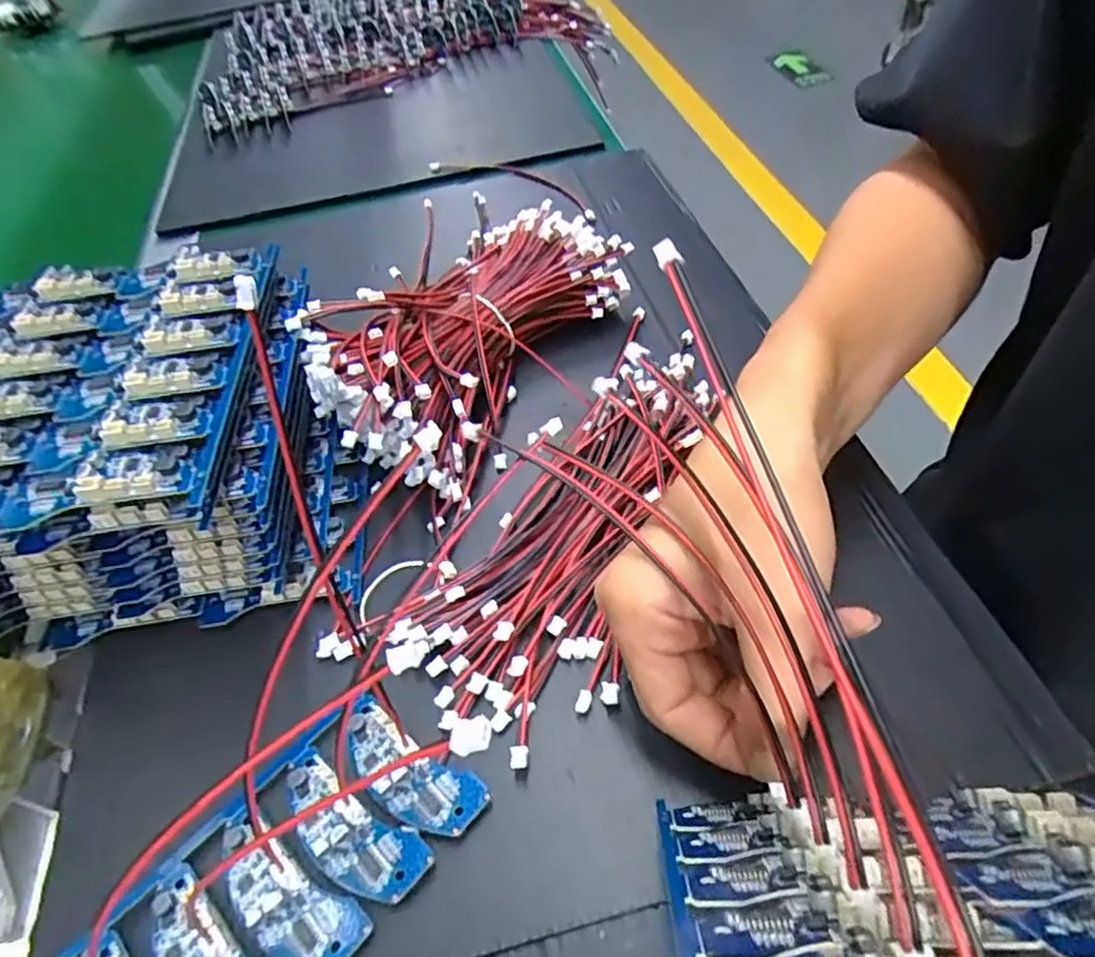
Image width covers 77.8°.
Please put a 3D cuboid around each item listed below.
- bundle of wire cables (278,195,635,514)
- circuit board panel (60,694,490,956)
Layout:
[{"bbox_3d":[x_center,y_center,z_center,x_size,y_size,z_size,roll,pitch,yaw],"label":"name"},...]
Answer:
[{"bbox_3d":[-0.049,-0.087,0.370,0.121,0.053,0.196,23,57,24],"label":"bundle of wire cables"},{"bbox_3d":[-0.098,0.142,0.220,0.069,0.009,0.150,35,61,29],"label":"circuit board panel"}]

